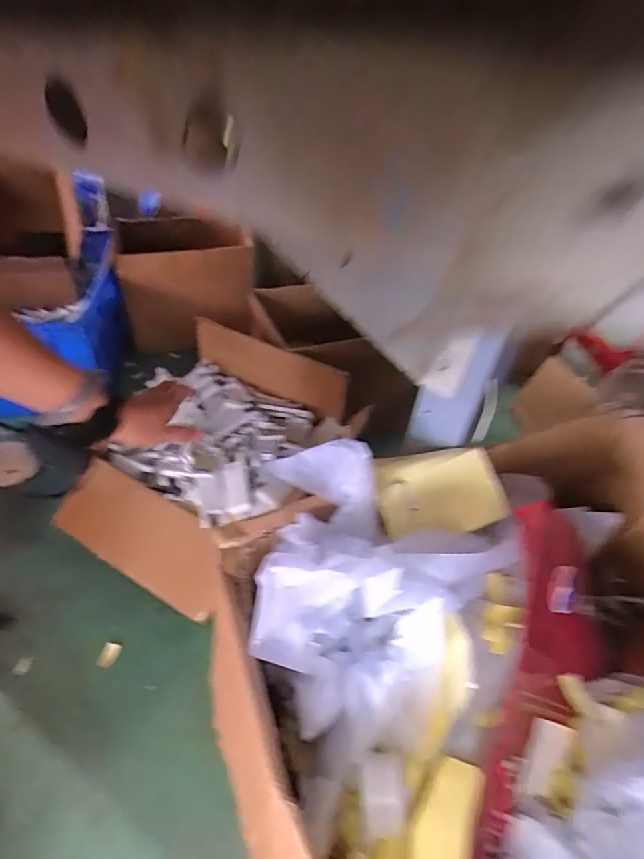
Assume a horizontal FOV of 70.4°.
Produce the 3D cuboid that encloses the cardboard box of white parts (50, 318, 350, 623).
[{"bbox_3d":[-0.210,0.032,0.778,0.320,0.223,0.393,24,45,19],"label":"cardboard box of white parts"}]

